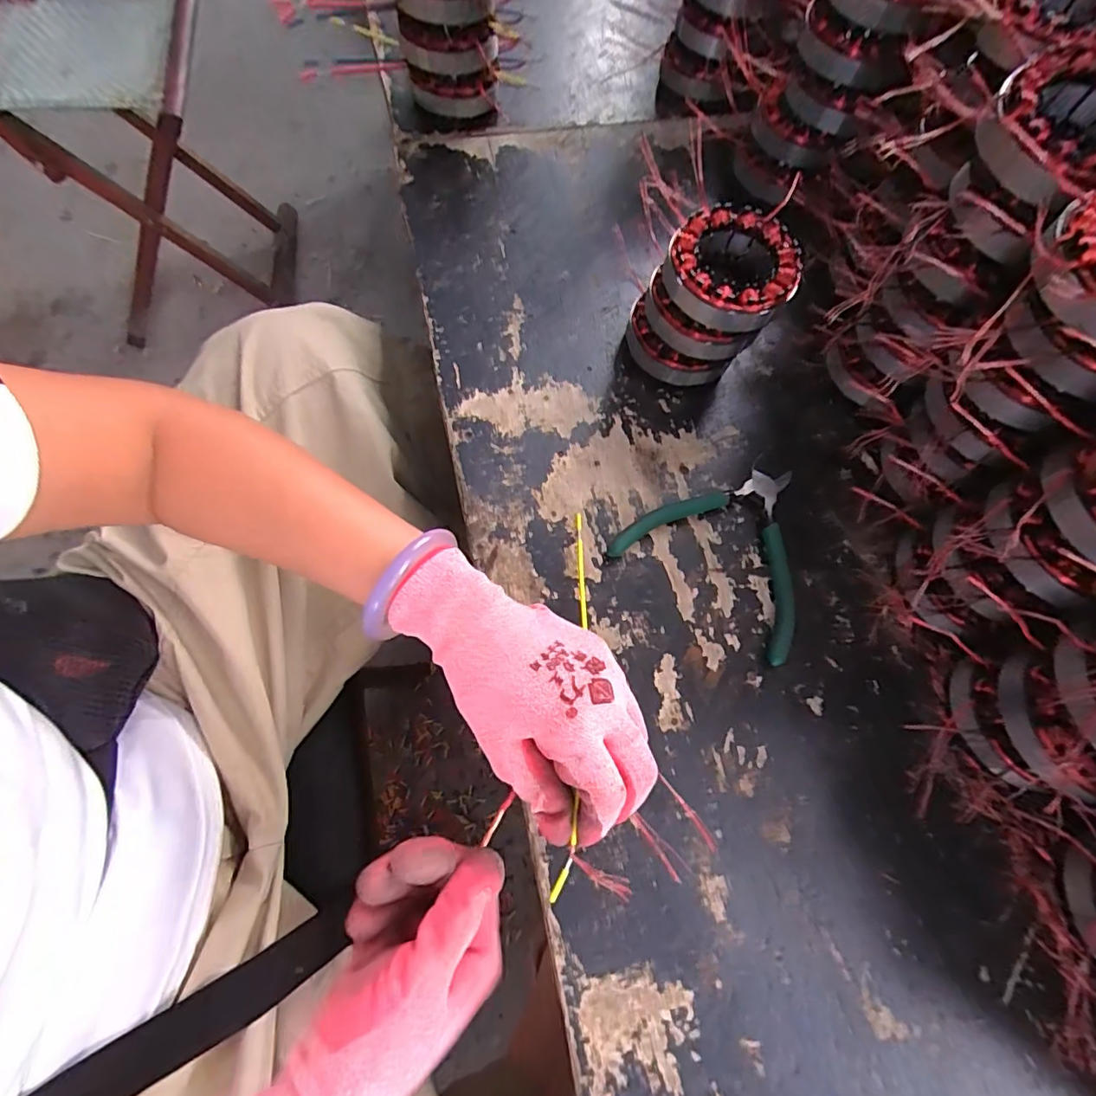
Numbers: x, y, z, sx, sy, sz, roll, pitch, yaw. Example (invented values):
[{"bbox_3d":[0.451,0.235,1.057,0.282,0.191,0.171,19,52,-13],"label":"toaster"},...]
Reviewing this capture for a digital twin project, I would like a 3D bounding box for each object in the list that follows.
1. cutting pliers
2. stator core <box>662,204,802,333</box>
[{"bbox_3d":[0.132,-0.011,0.364,0.131,0.013,0.130,33,71,10],"label":"cutting pliers"},{"bbox_3d":[0.126,-0.192,0.353,0.084,0.025,0.091,1,69,-2],"label":"stator core"}]

